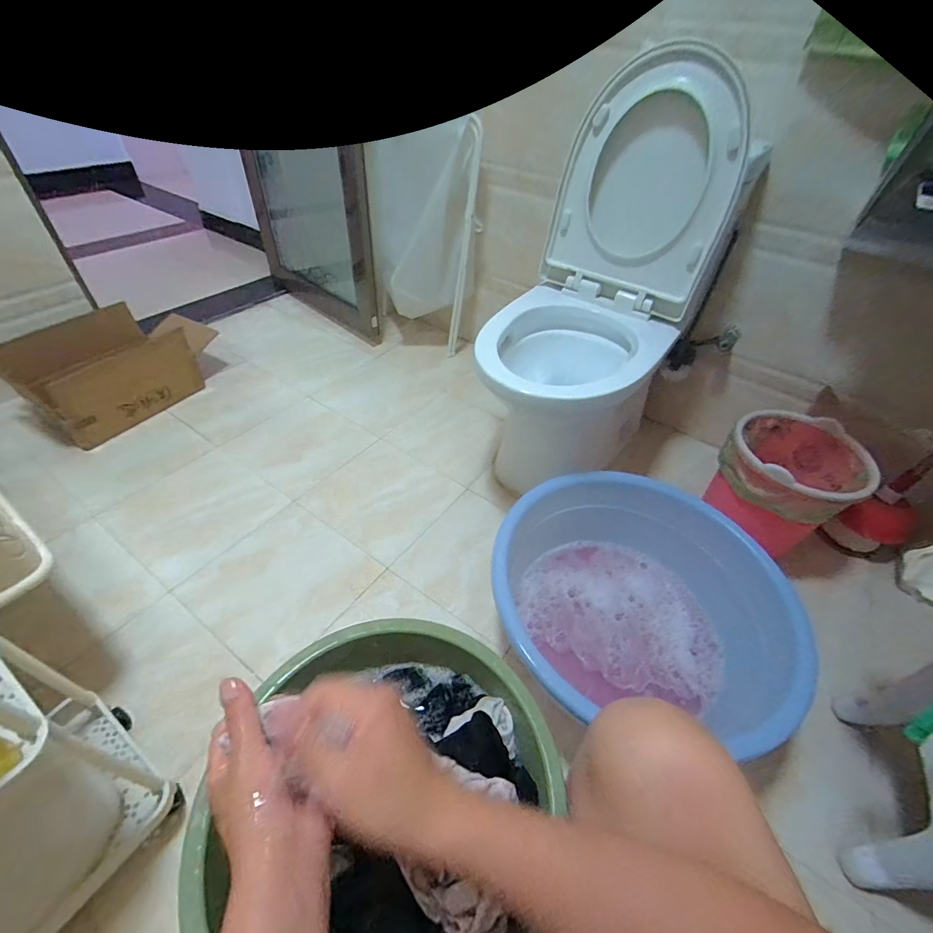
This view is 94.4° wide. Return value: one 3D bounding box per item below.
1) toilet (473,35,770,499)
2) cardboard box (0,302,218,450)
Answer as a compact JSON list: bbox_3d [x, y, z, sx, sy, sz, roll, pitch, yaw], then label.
[{"bbox_3d":[0.274,-0.304,0.919,0.373,0.778,0.557,24,48,18],"label":"toilet"},{"bbox_3d":[-0.898,-0.259,1.144,0.235,0.213,0.431,25,48,19],"label":"cardboard box"}]

